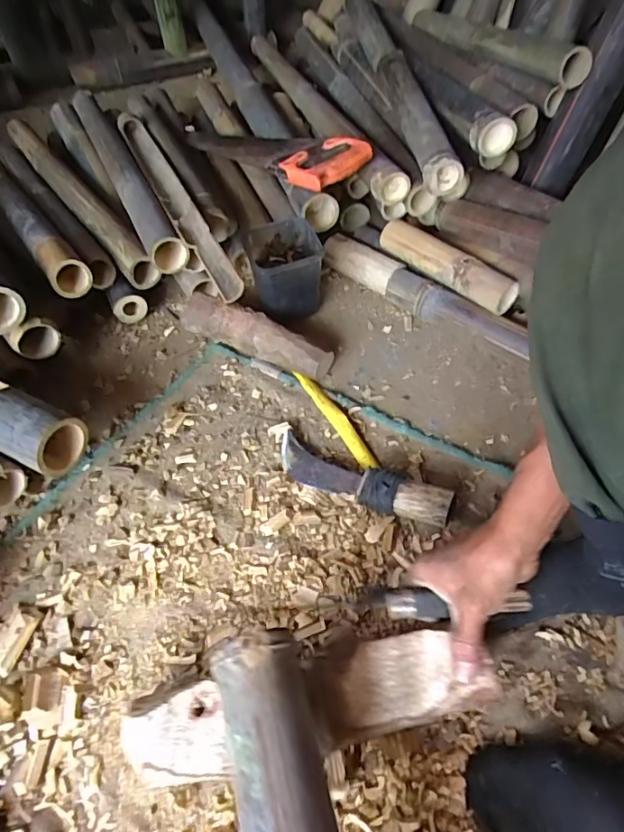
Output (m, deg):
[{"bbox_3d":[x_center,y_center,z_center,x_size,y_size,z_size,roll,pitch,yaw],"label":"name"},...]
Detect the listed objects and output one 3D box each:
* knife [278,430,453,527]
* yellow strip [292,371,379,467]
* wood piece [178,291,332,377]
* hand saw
[{"bbox_3d":[0.059,0.078,0.652,0.239,0.037,0.063,16,53,28],"label":"knife"},{"bbox_3d":[0.034,0.001,0.730,0.022,0.012,0.201,-25,56,-18],"label":"yellow strip"},{"bbox_3d":[-0.086,-0.127,0.803,0.257,0.064,0.061,21,55,16],"label":"wood piece"},{"bbox_3d":[-0.087,-0.490,0.939,0.118,0.045,0.466,-34,46,-23],"label":"hand saw"}]

